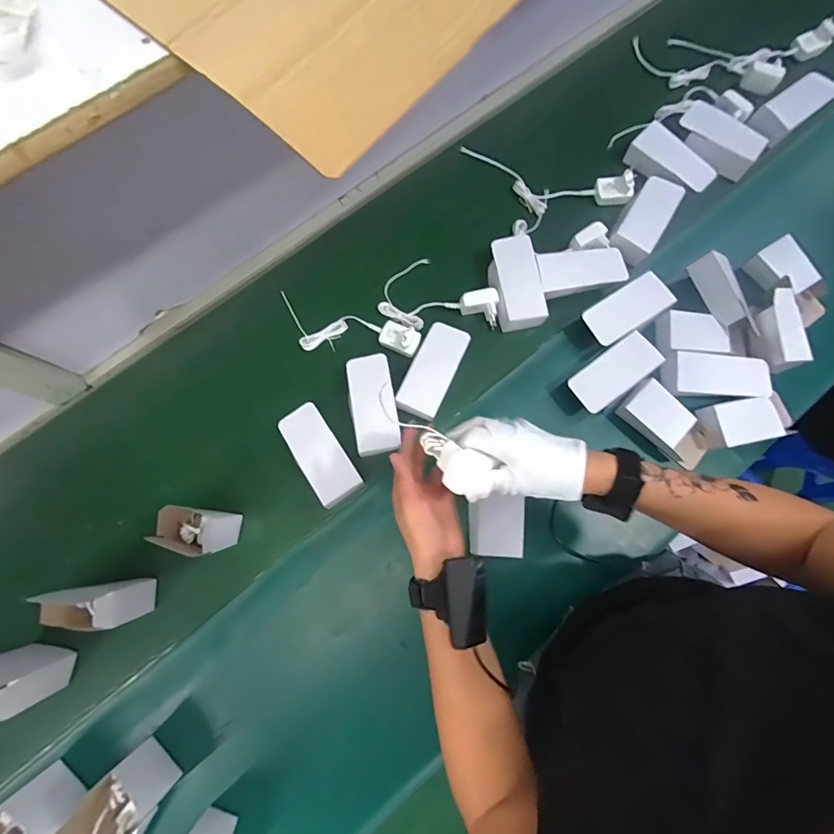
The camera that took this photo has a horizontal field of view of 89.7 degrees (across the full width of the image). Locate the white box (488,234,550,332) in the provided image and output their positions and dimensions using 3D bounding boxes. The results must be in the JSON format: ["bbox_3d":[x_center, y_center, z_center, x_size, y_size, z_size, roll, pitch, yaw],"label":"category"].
[{"bbox_3d":[0.159,-0.216,0.679,0.073,0.041,0.144,-12,77,-4],"label":"white box"}]

